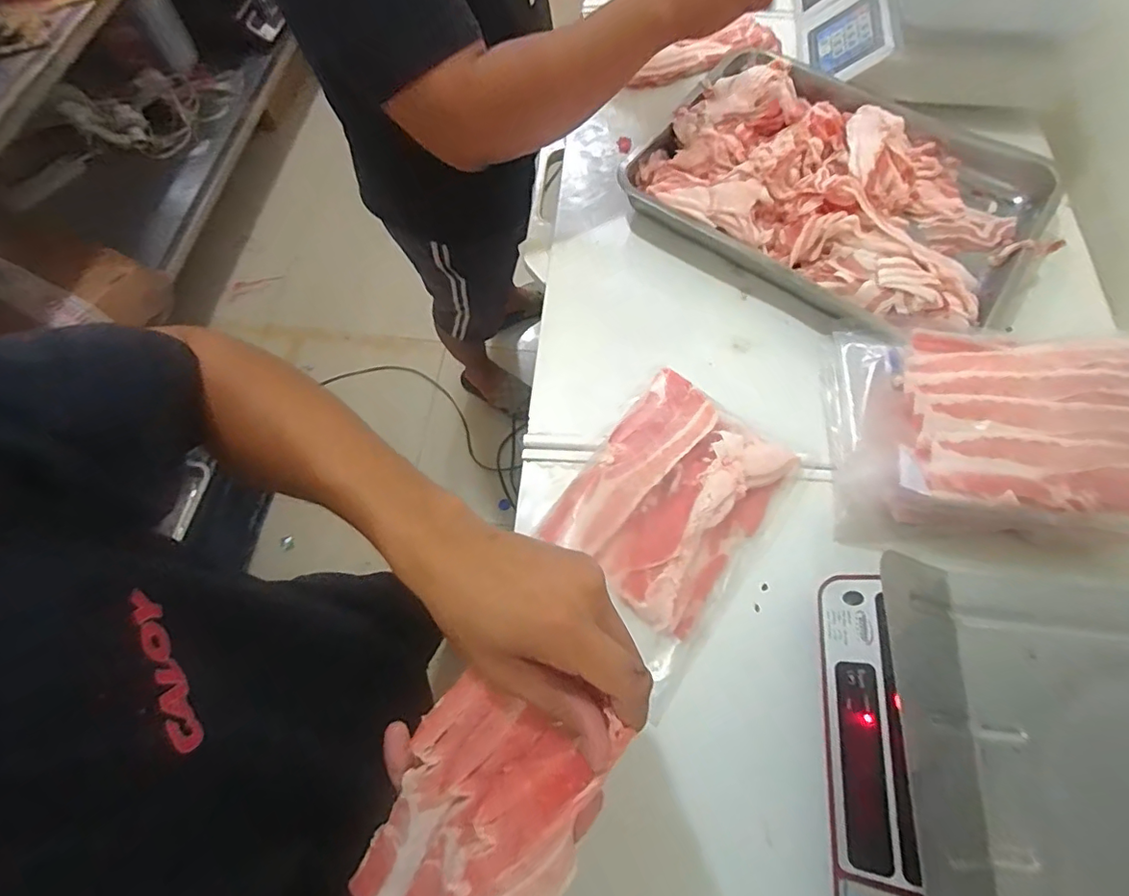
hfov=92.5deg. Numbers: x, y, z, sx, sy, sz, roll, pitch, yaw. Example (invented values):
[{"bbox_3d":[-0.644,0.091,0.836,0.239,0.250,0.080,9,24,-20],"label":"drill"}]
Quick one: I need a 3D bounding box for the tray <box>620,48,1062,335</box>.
[{"bbox_3d":[0.328,-0.317,0.655,0.448,0.085,0.357,31,70,11],"label":"tray"}]

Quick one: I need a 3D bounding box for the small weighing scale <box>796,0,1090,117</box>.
[{"bbox_3d":[0.513,-0.625,0.751,0.336,0.136,0.350,13,67,3],"label":"small weighing scale"}]

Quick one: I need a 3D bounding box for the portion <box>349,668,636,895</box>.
[{"bbox_3d":[-0.050,0.206,0.291,0.104,0.023,0.195,33,101,32],"label":"portion"}]

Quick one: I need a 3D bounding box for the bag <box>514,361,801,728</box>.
[{"bbox_3d":[0.093,0.063,0.512,0.192,0.029,0.248,36,71,13],"label":"bag"}]

